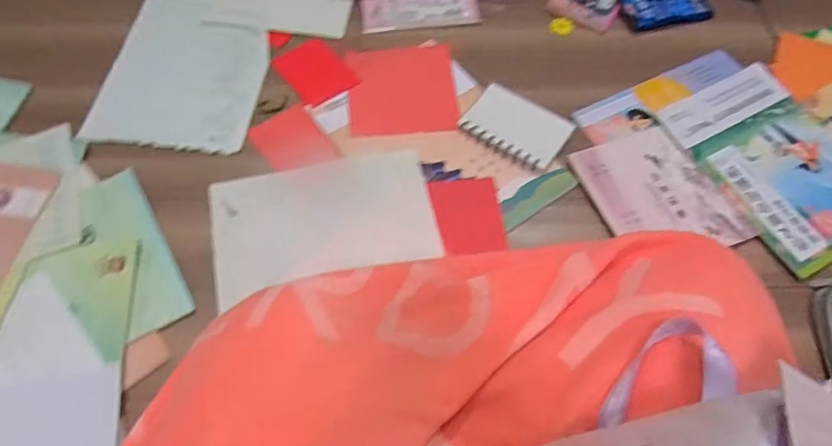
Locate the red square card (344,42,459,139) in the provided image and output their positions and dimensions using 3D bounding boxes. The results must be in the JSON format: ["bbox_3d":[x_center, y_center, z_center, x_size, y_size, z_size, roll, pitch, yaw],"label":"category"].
[{"bbox_3d":[-0.018,-0.181,0.735,0.142,0.008,0.151,-5,61,-2],"label":"red square card"}]

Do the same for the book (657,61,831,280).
[{"bbox_3d":[0.462,-0.081,0.679,0.198,0.020,0.255,-24,65,-13],"label":"book"}]

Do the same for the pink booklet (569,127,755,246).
[{"bbox_3d":[0.294,-0.036,0.662,0.153,0.008,0.179,-20,65,-12],"label":"pink booklet"}]

